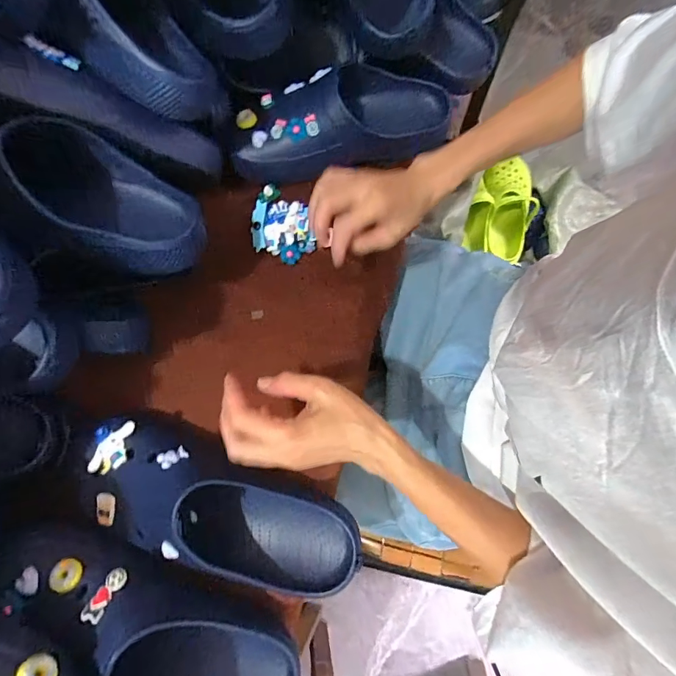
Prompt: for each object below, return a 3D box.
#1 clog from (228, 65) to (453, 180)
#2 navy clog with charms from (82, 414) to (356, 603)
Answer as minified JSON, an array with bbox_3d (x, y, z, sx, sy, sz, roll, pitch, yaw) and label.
[{"bbox_3d":[0.002,-0.262,0.511,0.267,0.083,0.117,-3,77,1],"label":"clog"},{"bbox_3d":[-0.119,0.160,0.415,0.294,0.095,0.120,22,79,6],"label":"navy clog with charms"}]

